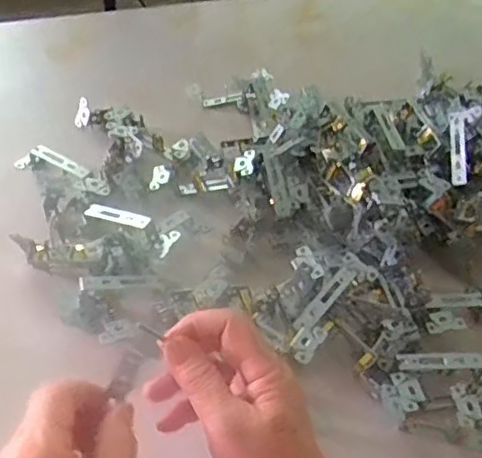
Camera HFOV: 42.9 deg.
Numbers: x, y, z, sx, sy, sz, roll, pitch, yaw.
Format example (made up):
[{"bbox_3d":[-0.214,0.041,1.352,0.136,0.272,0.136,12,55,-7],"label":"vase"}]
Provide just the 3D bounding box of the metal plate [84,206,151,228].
[{"bbox_3d":[-0.110,-0.011,0.546,0.067,0.006,0.013,12,58,28],"label":"metal plate"}]

